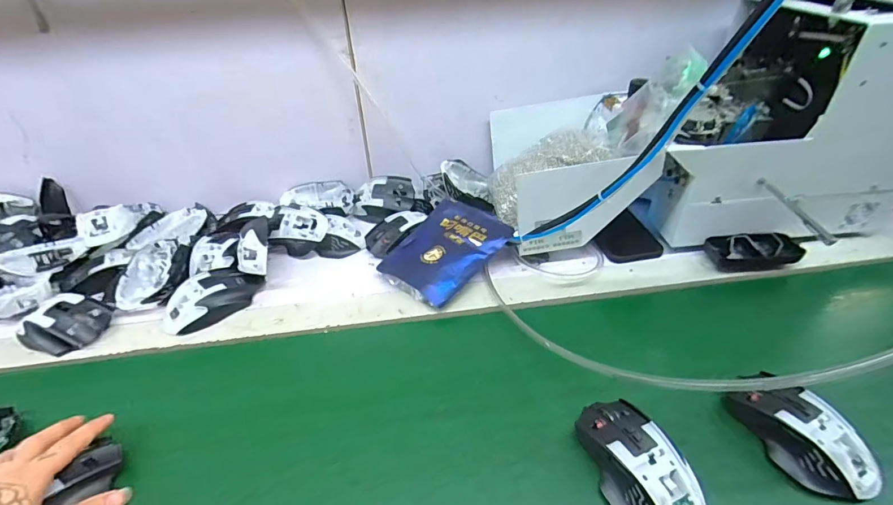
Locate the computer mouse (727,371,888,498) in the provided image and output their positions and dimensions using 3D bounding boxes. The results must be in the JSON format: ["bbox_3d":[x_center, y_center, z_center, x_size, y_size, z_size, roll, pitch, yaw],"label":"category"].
[{"bbox_3d":[0.314,0.160,0.382,0.062,0.043,0.111,-21,44,-22],"label":"computer mouse"}]

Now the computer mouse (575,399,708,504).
[{"bbox_3d":[0.161,0.178,0.366,0.067,0.039,0.114,-15,42,-16],"label":"computer mouse"}]

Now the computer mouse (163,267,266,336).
[{"bbox_3d":[-0.299,0.053,0.551,0.115,0.031,0.063,-31,48,-31],"label":"computer mouse"}]

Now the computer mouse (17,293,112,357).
[{"bbox_3d":[-0.457,0.083,0.521,0.084,0.033,0.070,11,41,14],"label":"computer mouse"}]

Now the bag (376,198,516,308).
[{"bbox_3d":[-0.003,-0.002,0.588,0.160,0.050,0.125,-33,49,-32],"label":"bag"}]

